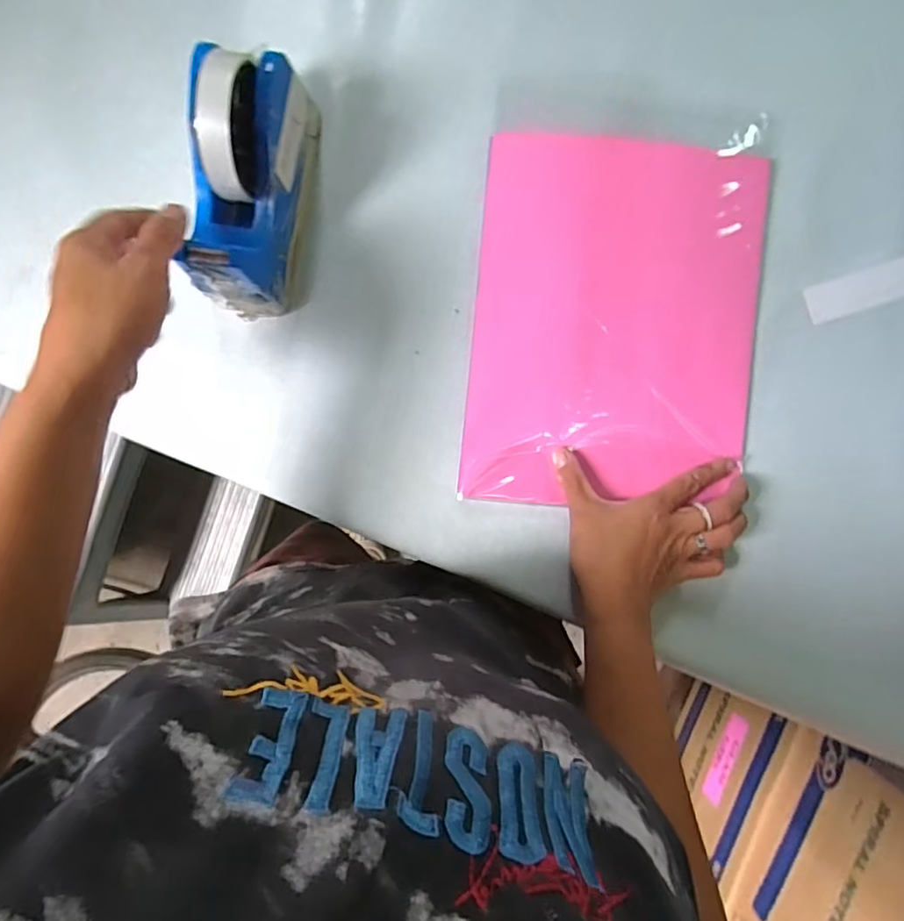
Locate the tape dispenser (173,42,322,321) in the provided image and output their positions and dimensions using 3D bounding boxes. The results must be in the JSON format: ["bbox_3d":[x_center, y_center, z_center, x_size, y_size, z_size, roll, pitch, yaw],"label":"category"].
[{"bbox_3d":[-0.139,-0.189,0.391,0.061,0.110,0.156,12,90,0],"label":"tape dispenser"}]

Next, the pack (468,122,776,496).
[{"bbox_3d":[0.125,-0.104,0.440,0.215,0.015,0.273,4,90,0],"label":"pack"}]

